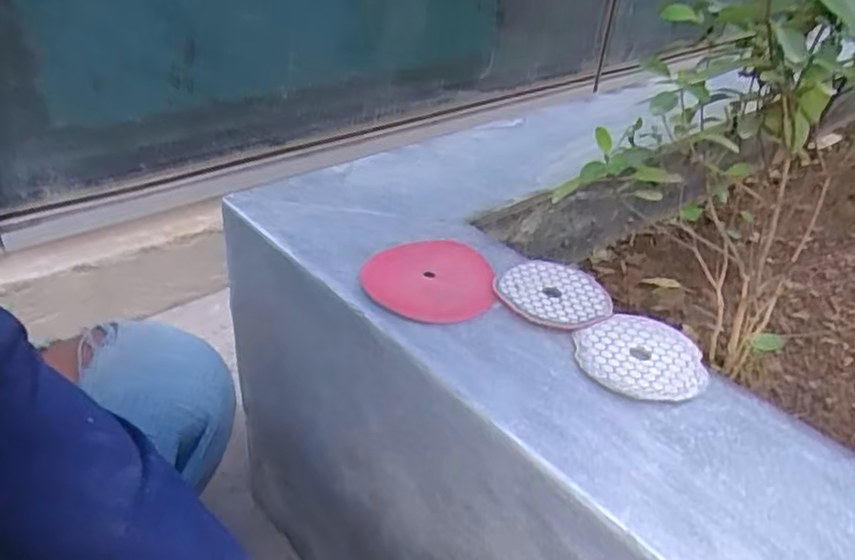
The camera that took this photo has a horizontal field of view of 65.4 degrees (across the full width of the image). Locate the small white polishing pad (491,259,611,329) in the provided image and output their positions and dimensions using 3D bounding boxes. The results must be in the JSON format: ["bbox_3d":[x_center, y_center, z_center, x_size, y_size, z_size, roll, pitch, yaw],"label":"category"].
[{"bbox_3d":[0.092,0.009,0.486,0.081,0.010,0.079,13,35,13],"label":"small white polishing pad"}]

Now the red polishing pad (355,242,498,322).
[{"bbox_3d":[0.000,-0.003,0.480,0.092,0.007,0.088,-2,34,-10],"label":"red polishing pad"}]

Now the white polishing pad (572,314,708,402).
[{"bbox_3d":[0.139,0.050,0.436,0.082,0.008,0.081,9,34,7],"label":"white polishing pad"}]

